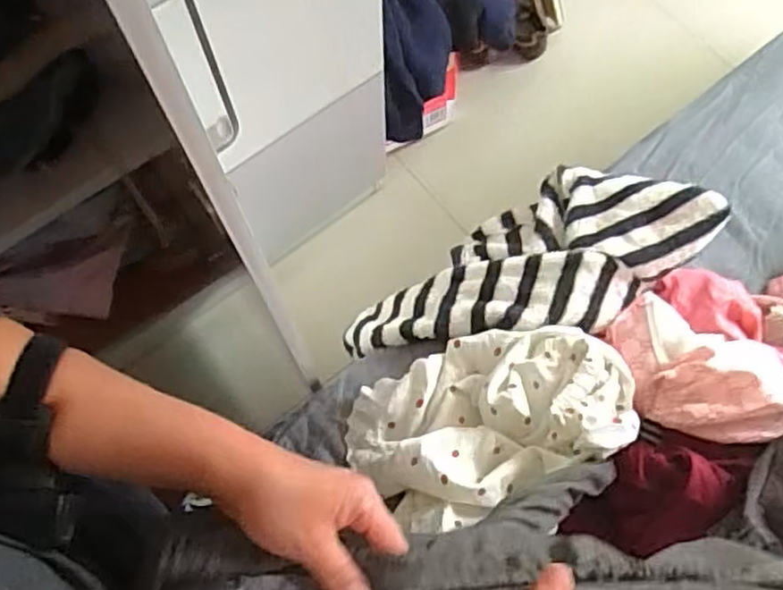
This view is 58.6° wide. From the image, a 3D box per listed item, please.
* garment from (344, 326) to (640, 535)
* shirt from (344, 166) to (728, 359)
[{"bbox_3d":[0.119,0.145,0.838,0.337,0.105,0.209,-24,71,-8],"label":"garment"},{"bbox_3d":[0.174,-0.038,0.941,0.506,0.091,0.210,-21,70,8],"label":"shirt"}]

